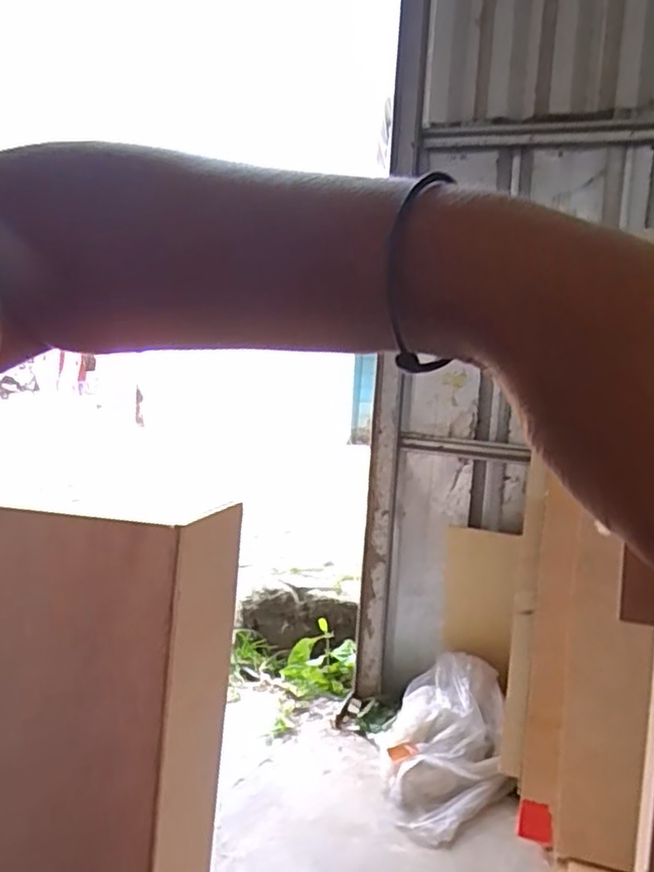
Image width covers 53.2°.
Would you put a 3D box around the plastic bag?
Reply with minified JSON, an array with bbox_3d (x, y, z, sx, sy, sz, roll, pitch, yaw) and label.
[{"bbox_3d":[0.264,0.677,1.480,0.273,0.192,0.477,5,2,10],"label":"plastic bag"}]

